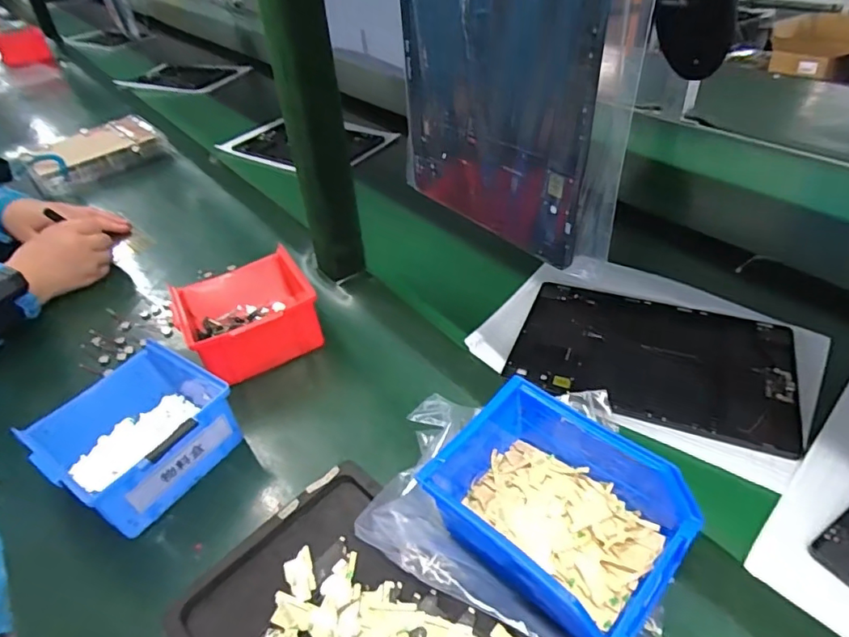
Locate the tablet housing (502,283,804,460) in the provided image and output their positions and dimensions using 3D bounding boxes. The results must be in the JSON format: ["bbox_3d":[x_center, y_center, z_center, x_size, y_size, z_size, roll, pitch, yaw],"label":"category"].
[{"bbox_3d":[0.205,0.032,0.487,0.230,0.011,0.160,14,44,18],"label":"tablet housing"}]

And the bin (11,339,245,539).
[{"bbox_3d":[-0.236,0.095,0.444,0.157,0.084,0.136,22,44,30],"label":"bin"}]

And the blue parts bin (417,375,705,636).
[{"bbox_3d":[0.090,0.122,0.345,0.140,0.076,0.130,30,51,35],"label":"blue parts bin"}]

